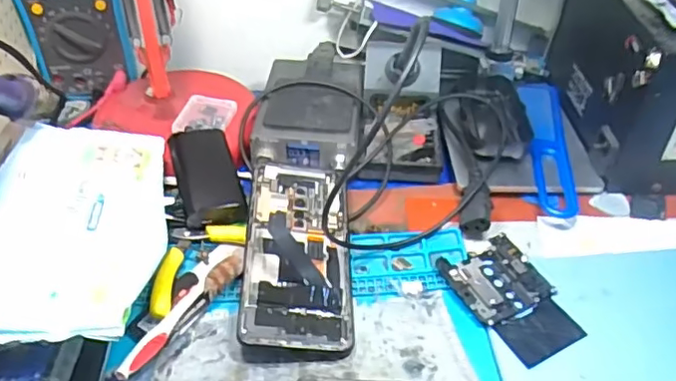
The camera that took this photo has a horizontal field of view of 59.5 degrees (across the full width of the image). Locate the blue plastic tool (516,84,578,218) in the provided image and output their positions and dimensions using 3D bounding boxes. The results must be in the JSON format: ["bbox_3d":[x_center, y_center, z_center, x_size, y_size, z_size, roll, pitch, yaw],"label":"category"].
[{"bbox_3d":[0.183,-0.045,0.516,0.034,0.009,0.192,2,40,8],"label":"blue plastic tool"}]

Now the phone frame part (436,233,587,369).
[{"bbox_3d":[0.116,0.071,0.395,0.062,0.006,0.088,-20,47,-22],"label":"phone frame part"}]

